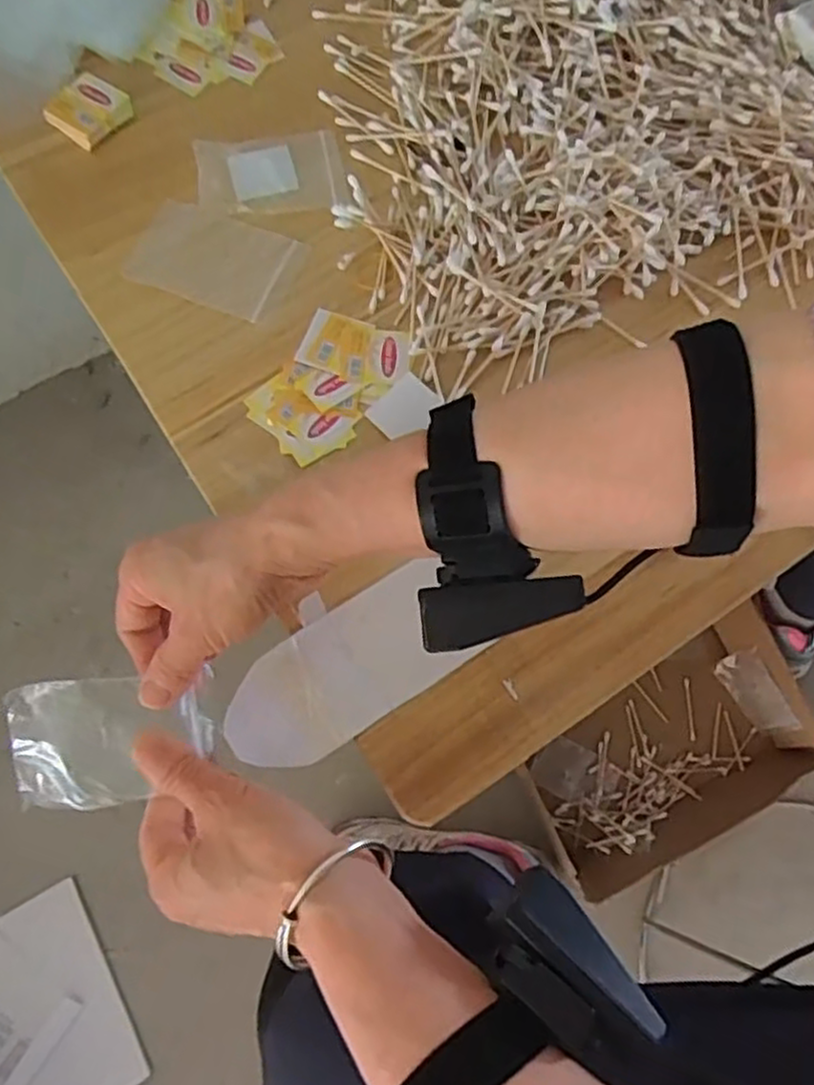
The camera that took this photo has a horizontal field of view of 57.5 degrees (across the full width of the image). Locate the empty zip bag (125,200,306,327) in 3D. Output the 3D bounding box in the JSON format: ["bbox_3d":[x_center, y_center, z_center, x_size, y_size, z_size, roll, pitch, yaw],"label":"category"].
[{"bbox_3d":[-0.126,-0.187,0.492,0.103,0.004,0.067,21,73,5],"label":"empty zip bag"}]

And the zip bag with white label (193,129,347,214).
[{"bbox_3d":[-0.095,-0.256,0.510,0.097,0.009,0.069,-7,70,-2],"label":"zip bag with white label"}]

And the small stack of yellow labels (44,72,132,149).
[{"bbox_3d":[-0.223,-0.304,0.521,0.045,0.016,0.048,41,75,14],"label":"small stack of yellow labels"}]

